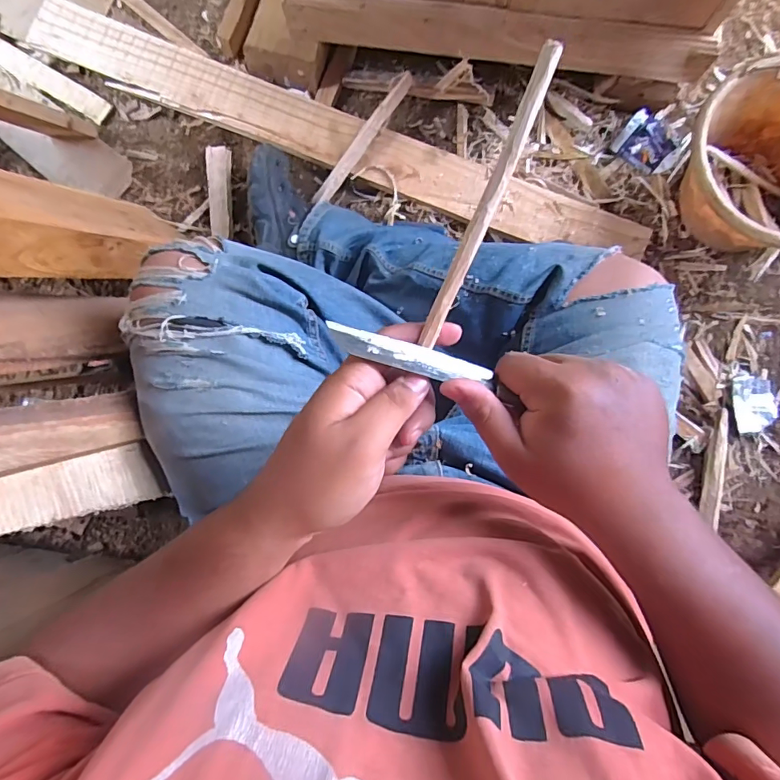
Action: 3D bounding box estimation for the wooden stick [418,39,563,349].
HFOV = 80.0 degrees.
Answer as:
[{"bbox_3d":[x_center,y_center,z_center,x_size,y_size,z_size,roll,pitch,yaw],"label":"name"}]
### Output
[{"bbox_3d":[0.054,-0.101,0.263,0.011,0.005,0.166,24,109,2],"label":"wooden stick"}]

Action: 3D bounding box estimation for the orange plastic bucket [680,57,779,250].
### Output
[{"bbox_3d":[0.542,-0.316,0.680,0.246,0.154,0.245,0,86,3],"label":"orange plastic bucket"}]

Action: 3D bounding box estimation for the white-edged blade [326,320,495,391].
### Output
[{"bbox_3d":[0.015,-0.020,0.287,0.107,0.004,0.018,15,70,-14],"label":"white-edged blade"}]

